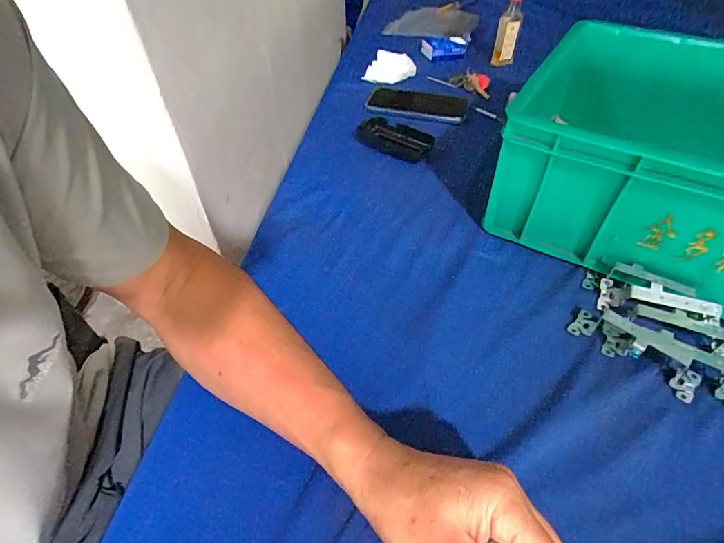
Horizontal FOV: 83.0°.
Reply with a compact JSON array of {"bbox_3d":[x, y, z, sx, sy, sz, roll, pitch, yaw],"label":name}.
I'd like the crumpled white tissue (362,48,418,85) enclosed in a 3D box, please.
[{"bbox_3d":[0.050,-0.379,0.760,0.097,0.046,0.050,3,48,3],"label":"crumpled white tissue"}]

